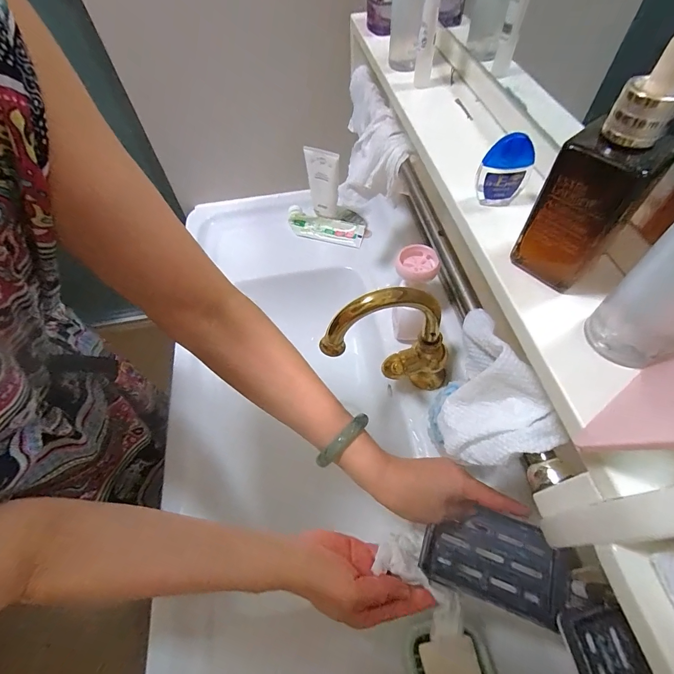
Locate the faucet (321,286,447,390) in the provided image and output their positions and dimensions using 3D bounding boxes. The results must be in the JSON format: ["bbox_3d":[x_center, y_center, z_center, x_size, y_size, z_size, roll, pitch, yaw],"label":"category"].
[{"bbox_3d":[0.077,0.016,0.508,0.189,0.218,0.046,-6,58,0],"label":"faucet"}]

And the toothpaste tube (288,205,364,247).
[{"bbox_3d":[-0.026,-0.245,0.803,0.174,0.034,0.052,14,59,12],"label":"toothpaste tube"}]

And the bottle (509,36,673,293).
[{"bbox_3d":[0.149,-0.088,0.203,0.047,0.126,0.043,39,67,24],"label":"bottle"}]

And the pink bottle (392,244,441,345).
[{"bbox_3d":[0.122,-0.065,0.593,0.064,0.162,0.074,15,60,12],"label":"pink bottle"}]

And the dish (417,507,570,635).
[{"bbox_3d":[0.153,0.212,0.345,0.130,0.012,0.077,16,60,13],"label":"dish"}]

